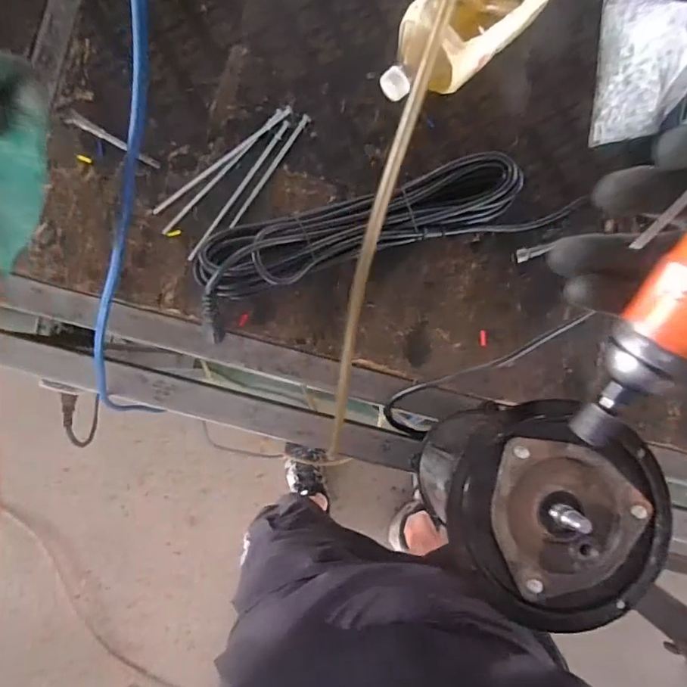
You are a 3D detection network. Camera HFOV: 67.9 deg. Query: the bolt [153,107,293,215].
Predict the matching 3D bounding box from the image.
[{"bbox_3d":[-0.134,-0.203,0.566,0.188,0.009,0.010,-38,91,-4],"label":"bolt"}]

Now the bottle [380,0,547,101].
[{"bbox_3d":[0.131,-0.343,0.563,0.099,0.078,0.216,41,86,-1],"label":"bottle"}]

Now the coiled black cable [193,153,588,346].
[{"bbox_3d":[0.024,-0.116,0.551,0.382,0.066,0.105,-20,89,-4],"label":"coiled black cable"}]

